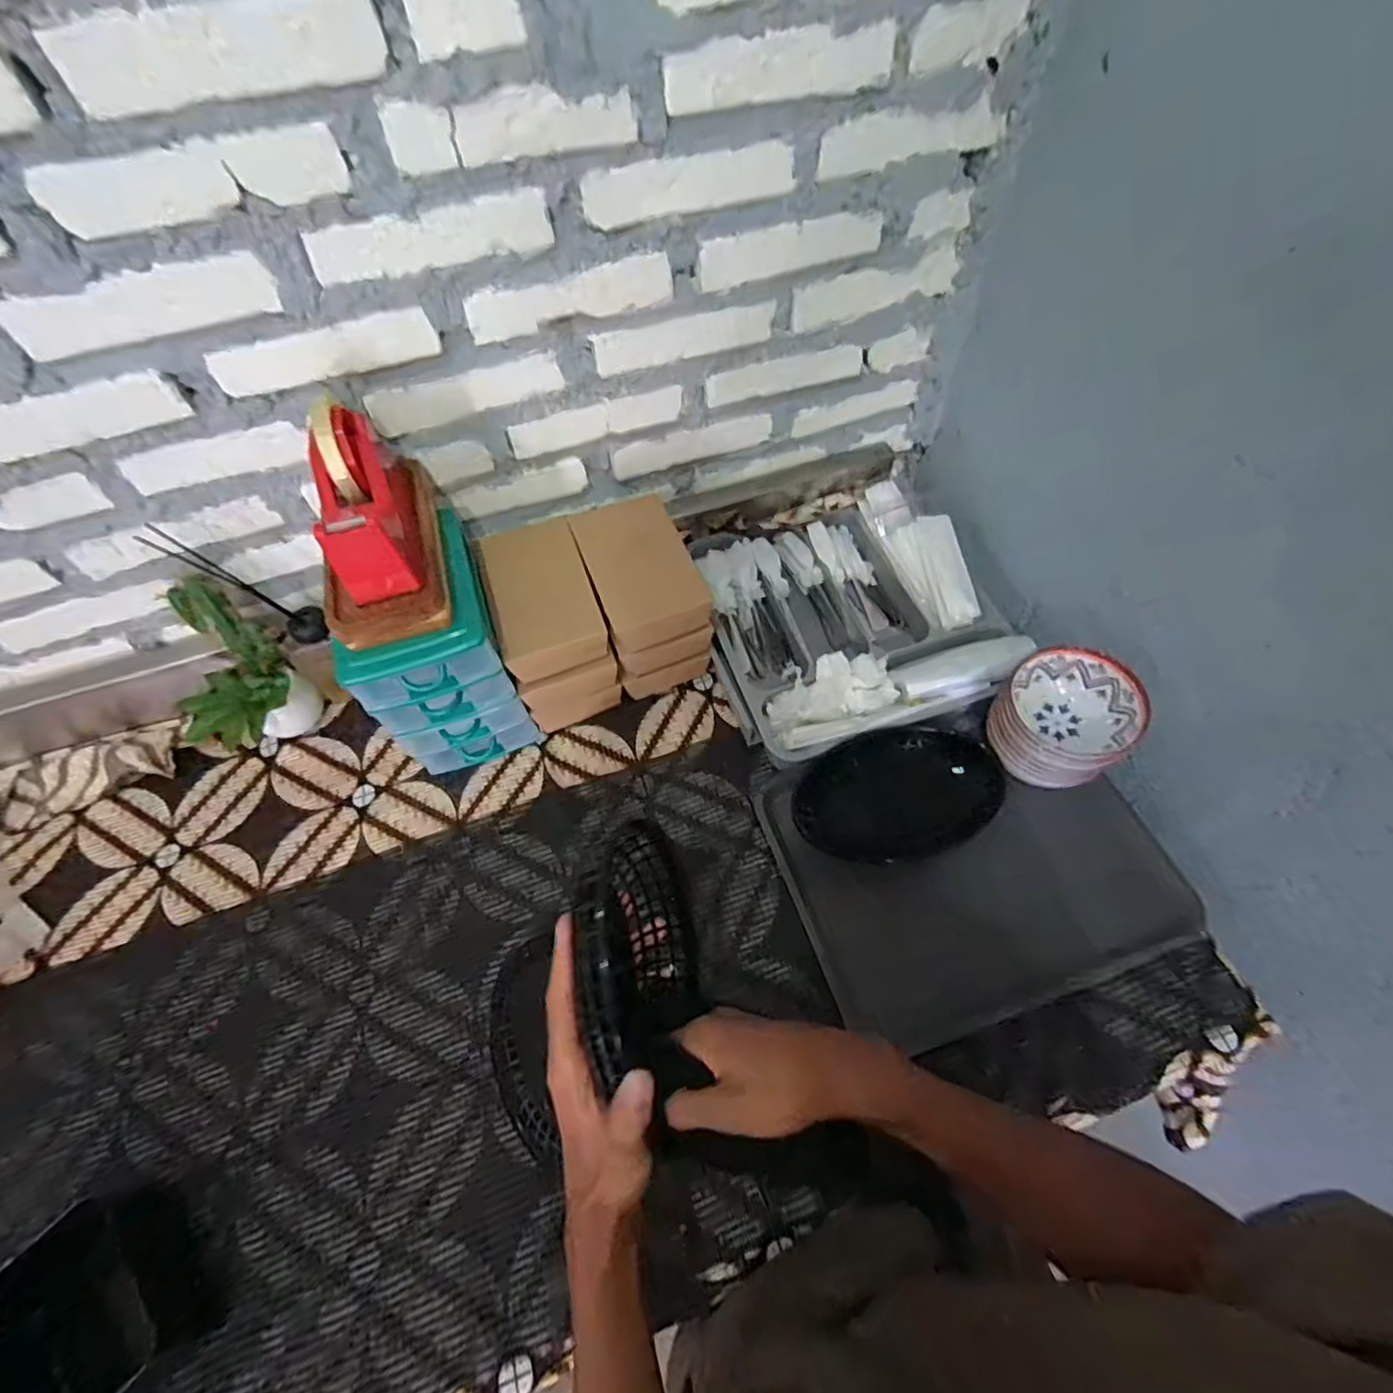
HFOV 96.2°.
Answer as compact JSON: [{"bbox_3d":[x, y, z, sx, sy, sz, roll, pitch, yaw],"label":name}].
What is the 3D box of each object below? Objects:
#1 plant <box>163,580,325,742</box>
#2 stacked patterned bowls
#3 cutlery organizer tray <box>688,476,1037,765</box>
[{"bbox_3d":[-0.513,-0.015,0.684,0.112,0.181,0.135,25,63,12],"label":"plant"},{"bbox_3d":[0.365,0.027,0.636,0.108,0.115,0.120,-27,65,-15],"label":"stacked patterned bowls"},{"bbox_3d":[0.180,-0.098,0.759,0.323,0.098,0.328,-14,62,-9],"label":"cutlery organizer tray"}]

